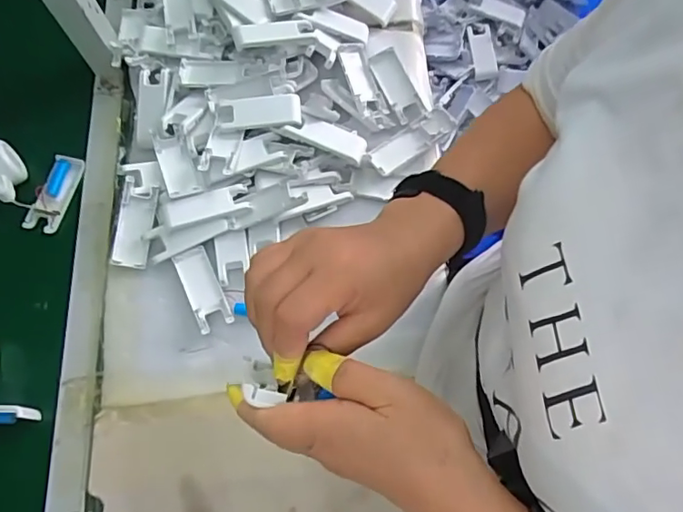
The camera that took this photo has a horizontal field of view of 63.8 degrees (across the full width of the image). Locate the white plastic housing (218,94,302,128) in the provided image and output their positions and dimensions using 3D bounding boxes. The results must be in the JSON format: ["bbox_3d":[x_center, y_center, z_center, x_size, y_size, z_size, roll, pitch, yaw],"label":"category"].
[{"bbox_3d":[-0.099,-0.177,0.670,0.098,0.013,0.041,-4,69,2],"label":"white plastic housing"}]

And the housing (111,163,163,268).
[{"bbox_3d":[-0.251,-0.052,0.657,0.050,0.023,0.127,8,85,2],"label":"housing"}]

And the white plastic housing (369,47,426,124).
[{"bbox_3d":[0.073,-0.224,0.720,0.040,0.019,0.107,-23,70,-5],"label":"white plastic housing"}]

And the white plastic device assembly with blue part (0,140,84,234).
[{"bbox_3d":[-0.399,-0.096,0.677,0.117,0.053,0.098,12,68,4],"label":"white plastic device assembly with blue part"}]

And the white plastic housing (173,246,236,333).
[{"bbox_3d":[-0.163,0.040,0.648,0.039,0.023,0.101,-23,70,-10],"label":"white plastic housing"}]

